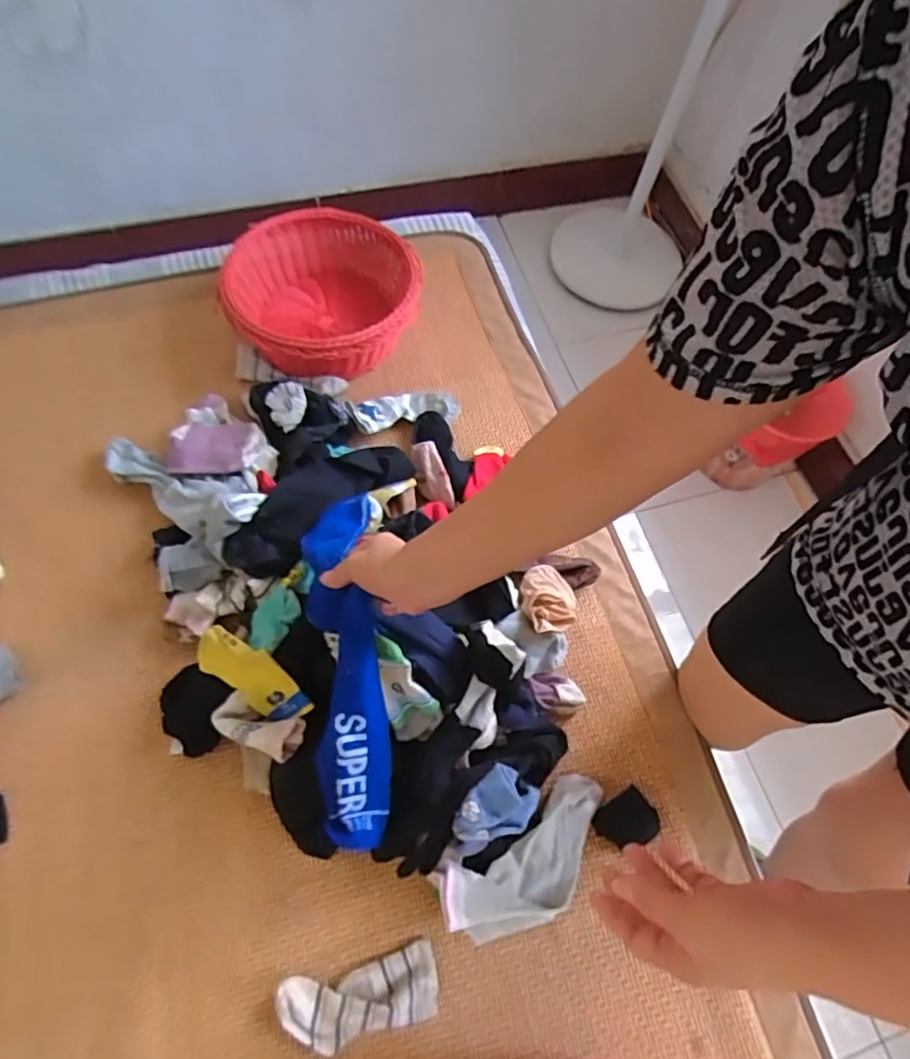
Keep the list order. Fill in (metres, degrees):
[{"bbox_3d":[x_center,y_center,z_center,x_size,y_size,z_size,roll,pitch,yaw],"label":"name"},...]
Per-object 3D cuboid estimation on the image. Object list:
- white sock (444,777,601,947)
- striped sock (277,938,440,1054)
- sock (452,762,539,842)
[{"bbox_3d":[0.084,0.336,0.607,0.213,0.037,0.098,-27,69,-34],"label":"white sock"},{"bbox_3d":[-0.092,0.462,0.579,0.150,0.023,0.063,-10,67,-7],"label":"striped sock"},{"bbox_3d":[0.042,0.286,0.601,0.093,0.044,0.062,-39,74,-19],"label":"sock"}]

